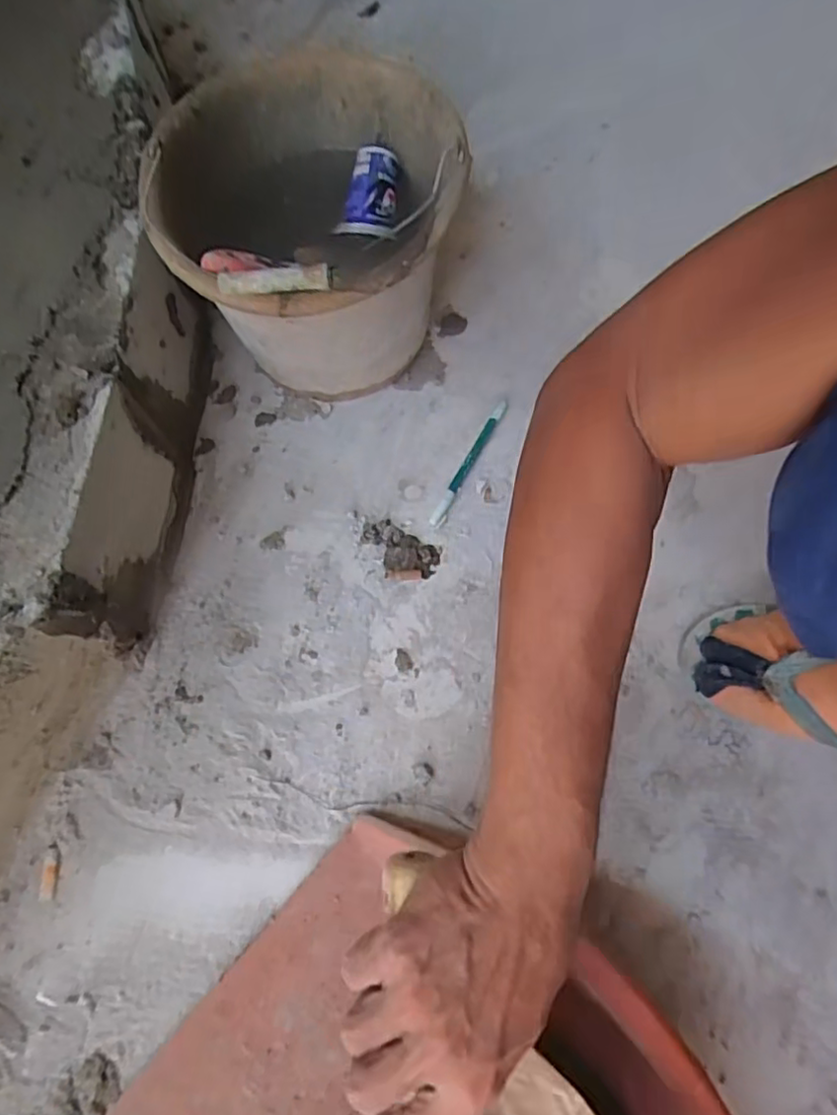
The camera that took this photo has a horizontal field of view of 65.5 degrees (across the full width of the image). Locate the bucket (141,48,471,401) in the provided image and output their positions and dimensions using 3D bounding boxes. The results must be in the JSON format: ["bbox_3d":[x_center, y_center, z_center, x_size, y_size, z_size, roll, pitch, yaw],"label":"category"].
[{"bbox_3d":[-0.093,-0.282,0.592,0.265,0.236,0.257,-1,65,2],"label":"bucket"}]

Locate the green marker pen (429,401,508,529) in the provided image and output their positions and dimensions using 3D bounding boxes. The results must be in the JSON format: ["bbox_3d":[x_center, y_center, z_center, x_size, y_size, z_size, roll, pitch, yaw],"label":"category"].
[{"bbox_3d":[0.049,-0.092,0.630,0.013,0.010,0.146,25,70,12],"label":"green marker pen"}]

